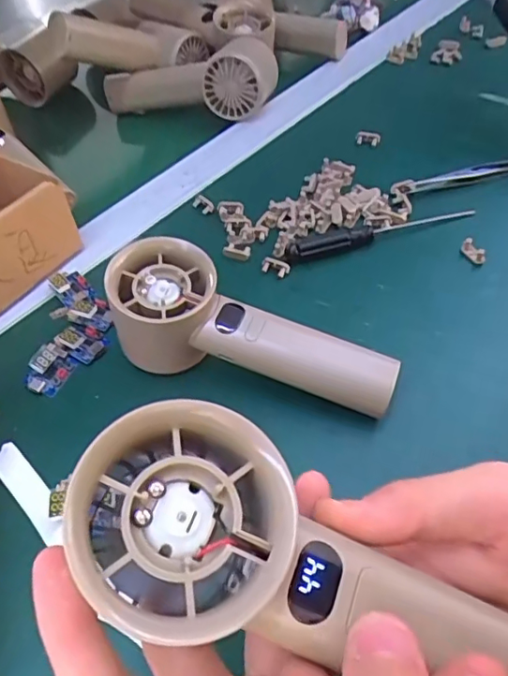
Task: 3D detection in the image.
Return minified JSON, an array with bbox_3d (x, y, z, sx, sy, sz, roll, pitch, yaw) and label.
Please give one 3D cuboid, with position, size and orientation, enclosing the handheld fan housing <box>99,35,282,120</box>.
[{"bbox_3d":[-0.057,-0.243,0.491,0.157,0.057,0.068,18,57,18],"label":"handheld fan housing"}]

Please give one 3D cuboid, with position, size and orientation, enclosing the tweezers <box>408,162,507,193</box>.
[{"bbox_3d":[0.179,-0.127,0.403,0.131,0.011,0.012,-17,51,-7],"label":"tweezers"}]

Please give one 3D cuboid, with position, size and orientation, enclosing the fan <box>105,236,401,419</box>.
[{"bbox_3d":[-0.001,-0.003,0.290,0.154,0.059,0.057,12,54,16],"label":"fan"}]

